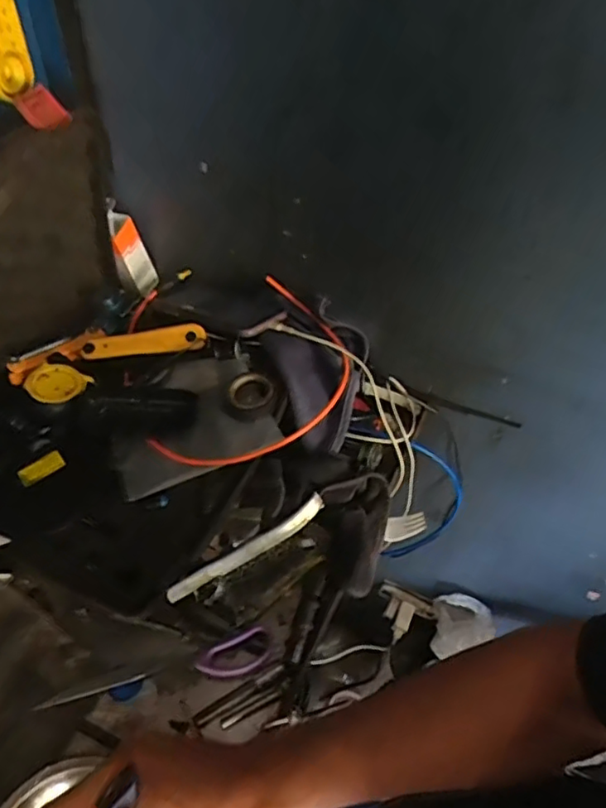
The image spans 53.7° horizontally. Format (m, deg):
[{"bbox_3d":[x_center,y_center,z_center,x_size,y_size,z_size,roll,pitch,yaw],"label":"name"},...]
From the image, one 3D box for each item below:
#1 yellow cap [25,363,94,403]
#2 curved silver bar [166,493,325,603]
[{"bbox_3d":[-0.250,-0.021,0.607,0.056,0.017,0.050,22,54,11],"label":"yellow cap"},{"bbox_3d":[-0.048,0.135,0.561,0.168,0.011,0.020,-28,60,-24],"label":"curved silver bar"}]

